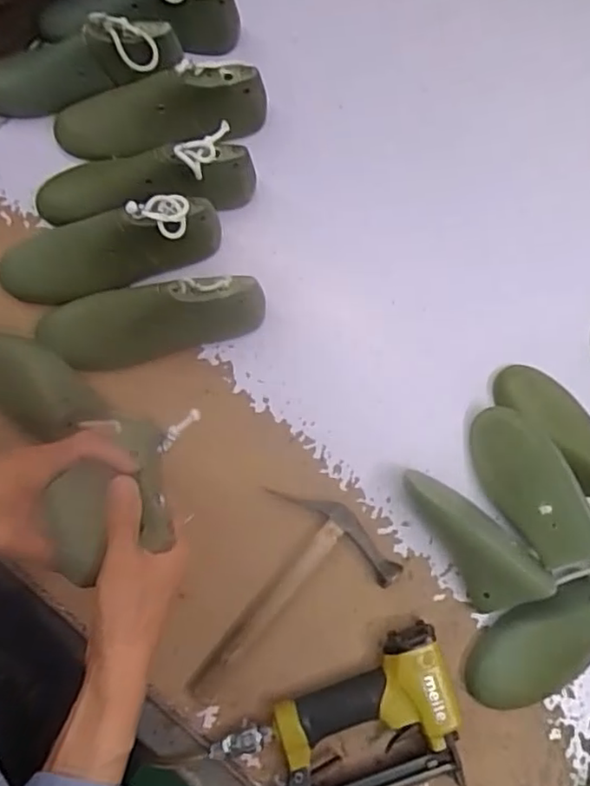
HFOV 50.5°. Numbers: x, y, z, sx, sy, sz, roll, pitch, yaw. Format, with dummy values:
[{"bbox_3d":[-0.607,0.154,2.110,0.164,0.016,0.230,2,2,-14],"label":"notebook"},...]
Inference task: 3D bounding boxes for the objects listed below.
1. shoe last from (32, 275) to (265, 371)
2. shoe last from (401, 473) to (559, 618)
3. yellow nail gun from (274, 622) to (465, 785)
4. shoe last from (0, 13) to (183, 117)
[{"bbox_3d":[-0.153,-0.077,0.656,0.240,0.073,0.073,-7,78,-4],"label":"shoe last"},{"bbox_3d":[0.180,0.139,0.625,0.071,0.075,0.159,-31,80,-9],"label":"shoe last"},{"bbox_3d":[0.057,0.314,0.594,0.187,0.048,0.136,-13,78,-5],"label":"yellow nail gun"},{"bbox_3d":[-0.254,-0.366,0.701,0.239,0.065,0.060,-11,76,11],"label":"shoe last"}]

